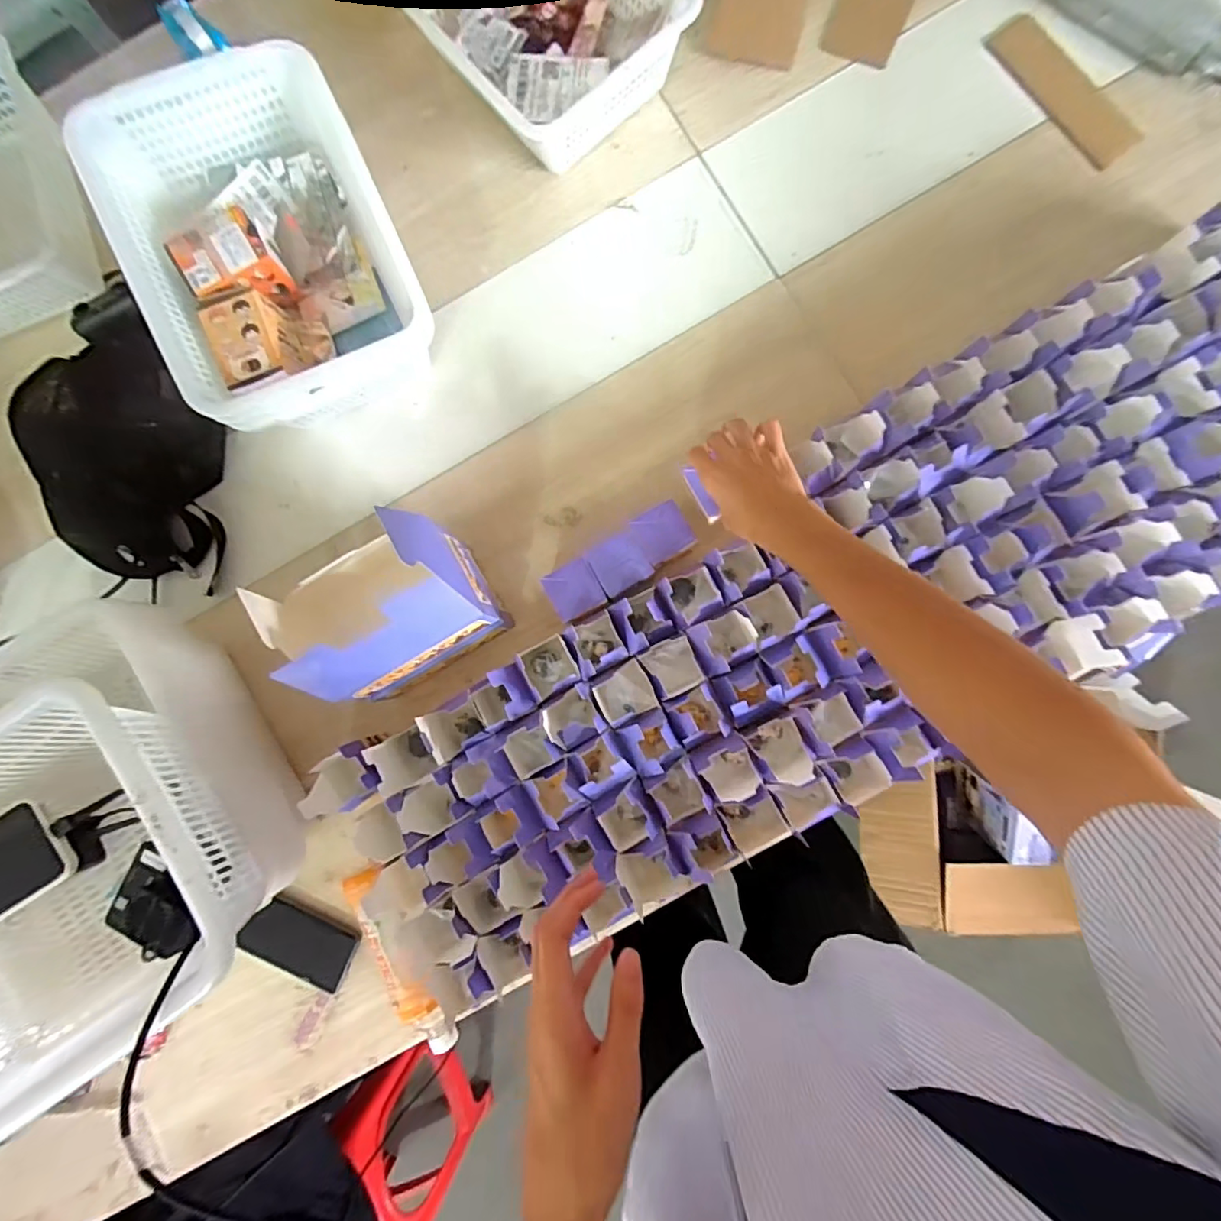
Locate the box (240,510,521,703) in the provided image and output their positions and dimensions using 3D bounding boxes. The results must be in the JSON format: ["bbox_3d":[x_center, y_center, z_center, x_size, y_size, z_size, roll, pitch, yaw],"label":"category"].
[{"bbox_3d":[-0.237,0.001,0.588,0.190,0.179,0.135,-32,84,1],"label":"box"}]

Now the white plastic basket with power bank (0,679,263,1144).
[{"bbox_3d":[-0.483,0.251,0.473,0.359,0.123,0.274,-32,84,1],"label":"white plastic basket with power bank"}]

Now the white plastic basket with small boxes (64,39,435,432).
[{"bbox_3d":[-0.375,-0.404,0.647,0.266,0.168,0.351,-25,85,2],"label":"white plastic basket with small boxes"}]

